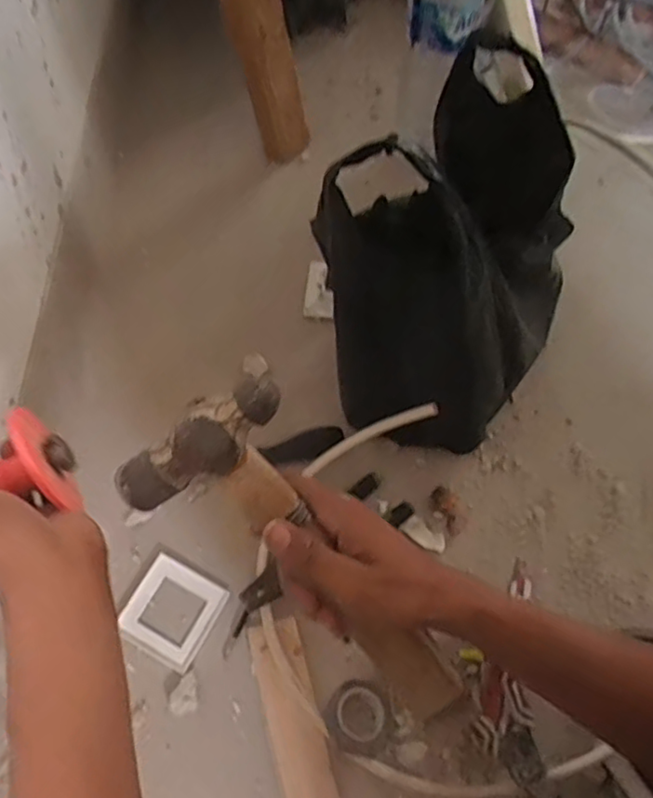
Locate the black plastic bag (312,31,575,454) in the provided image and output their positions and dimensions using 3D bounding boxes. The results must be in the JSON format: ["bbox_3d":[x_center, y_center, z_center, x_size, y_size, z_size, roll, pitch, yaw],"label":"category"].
[{"bbox_3d":[0.129,-0.123,0.601,0.179,0.312,0.246,29,67,15],"label":"black plastic bag"}]

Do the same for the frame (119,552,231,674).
[{"bbox_3d":[-0.157,0.214,0.645,0.089,0.006,0.087,26,66,13],"label":"frame"}]

